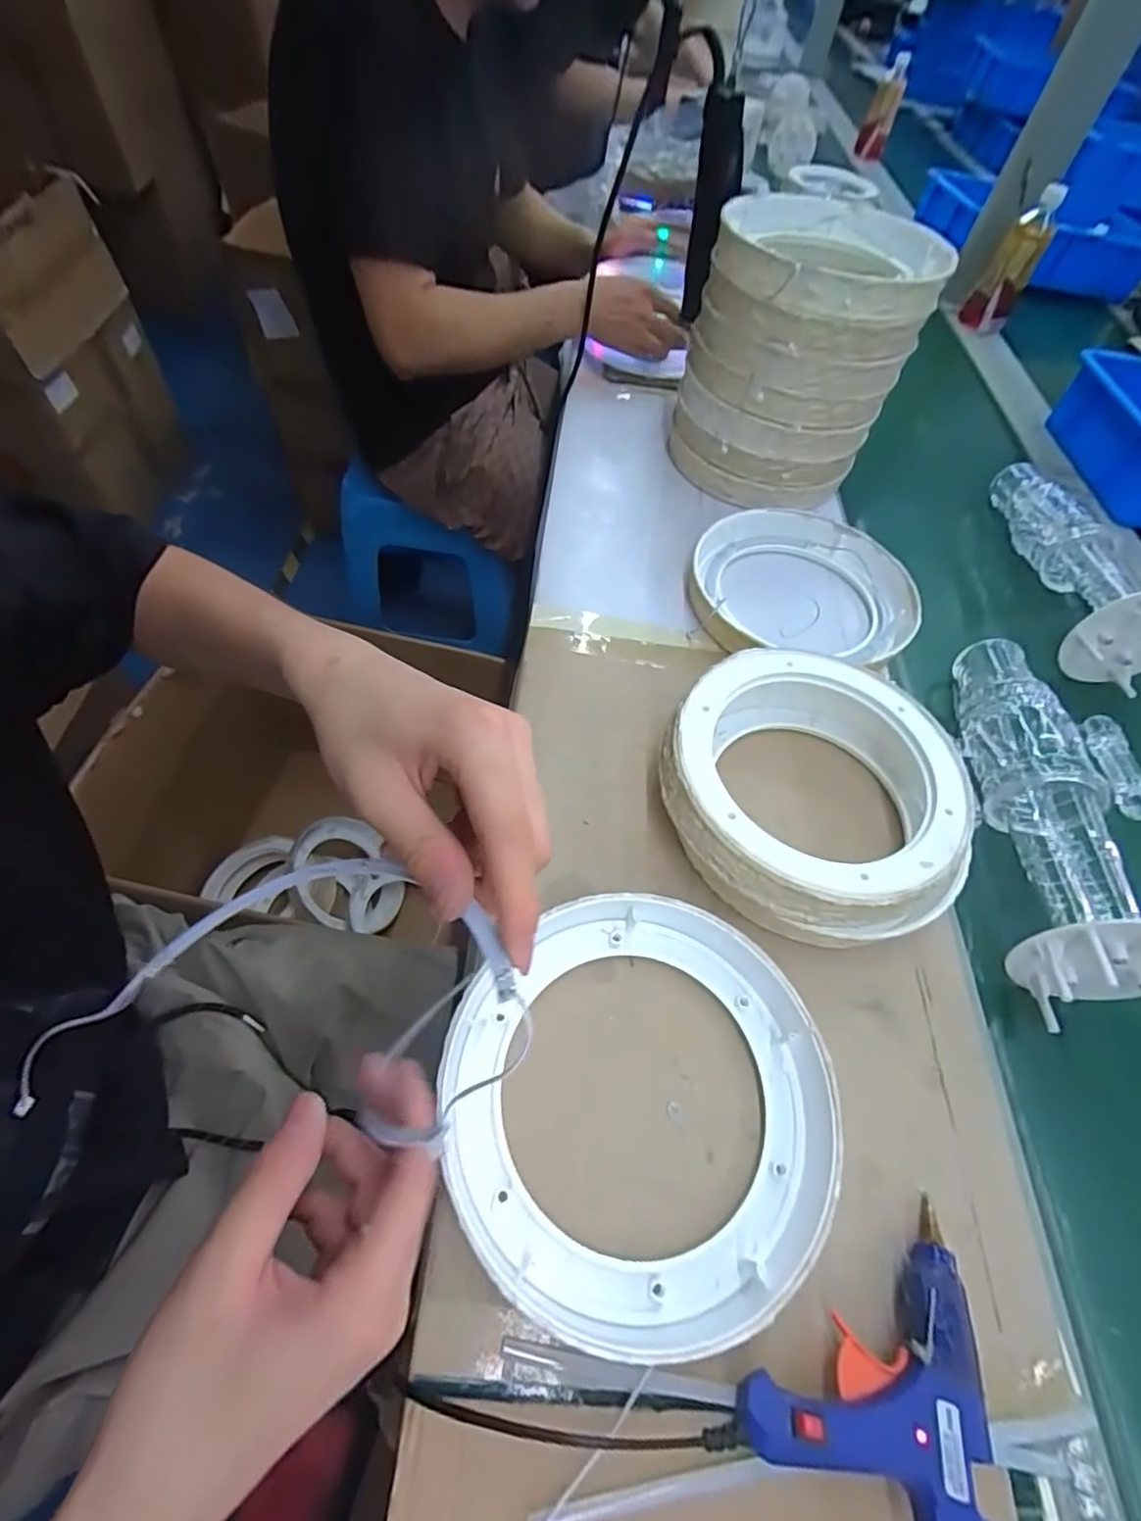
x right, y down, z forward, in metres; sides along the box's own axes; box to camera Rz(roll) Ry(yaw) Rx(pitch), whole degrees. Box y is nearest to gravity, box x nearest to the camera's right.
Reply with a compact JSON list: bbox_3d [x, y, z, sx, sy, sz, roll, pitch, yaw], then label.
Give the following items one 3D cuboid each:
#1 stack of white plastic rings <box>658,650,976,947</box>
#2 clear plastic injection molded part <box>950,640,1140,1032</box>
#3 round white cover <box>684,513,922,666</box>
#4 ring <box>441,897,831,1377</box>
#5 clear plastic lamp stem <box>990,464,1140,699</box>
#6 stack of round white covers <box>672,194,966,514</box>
[{"bbox_3d":[0.174,0.014,0.444,0.206,0.067,0.211,23,54,13],"label":"stack of white plastic rings"},{"bbox_3d":[0.366,0.022,0.460,0.092,0.083,0.316,11,52,4],"label":"clear plastic injection molded part"},{"bbox_3d":[0.224,-0.172,0.599,0.216,0.043,0.197,6,52,0],"label":"round white cover"},{"bbox_3d":[0.038,0.183,0.343,0.212,0.038,0.215,2,52,-3],"label":"ring"},{"bbox_3d":[0.535,-0.217,0.636,0.123,0.095,0.286,11,52,4],"label":"clear plastic lamp stem"},{"bbox_3d":[0.230,-0.417,0.655,0.213,0.219,0.220,17,55,4],"label":"stack of round white covers"}]

